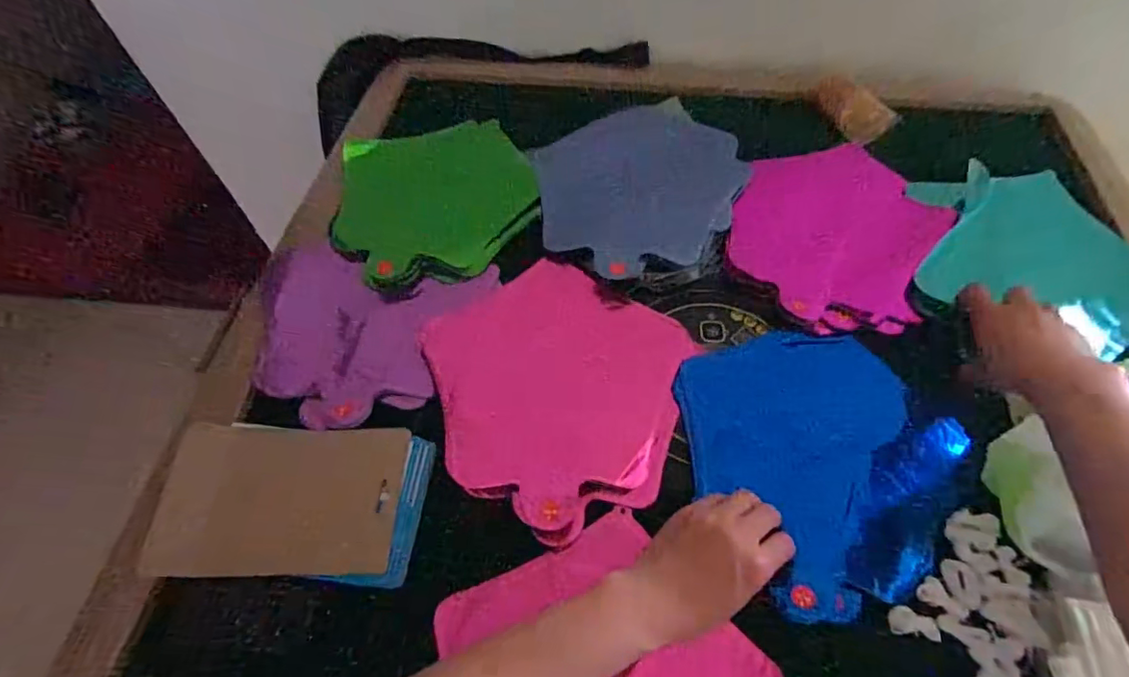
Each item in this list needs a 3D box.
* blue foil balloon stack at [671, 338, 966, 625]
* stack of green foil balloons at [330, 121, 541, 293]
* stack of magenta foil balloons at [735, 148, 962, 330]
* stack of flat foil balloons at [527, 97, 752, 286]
[{"bbox_3d":[0.219,0.090,0.457,0.216,0.012,0.220,-24,61,-15],"label":"blue foil balloon stack"},{"bbox_3d":[-0.142,-0.160,0.603,0.219,0.016,0.220,-18,60,-12],"label":"stack of green foil balloons"},{"bbox_3d":[0.290,-0.128,0.577,0.199,0.020,0.266,28,62,15],"label":"stack of magenta foil balloons"},{"bbox_3d":[0.078,-0.181,0.603,0.228,0.021,0.264,29,62,16],"label":"stack of flat foil balloons"}]

